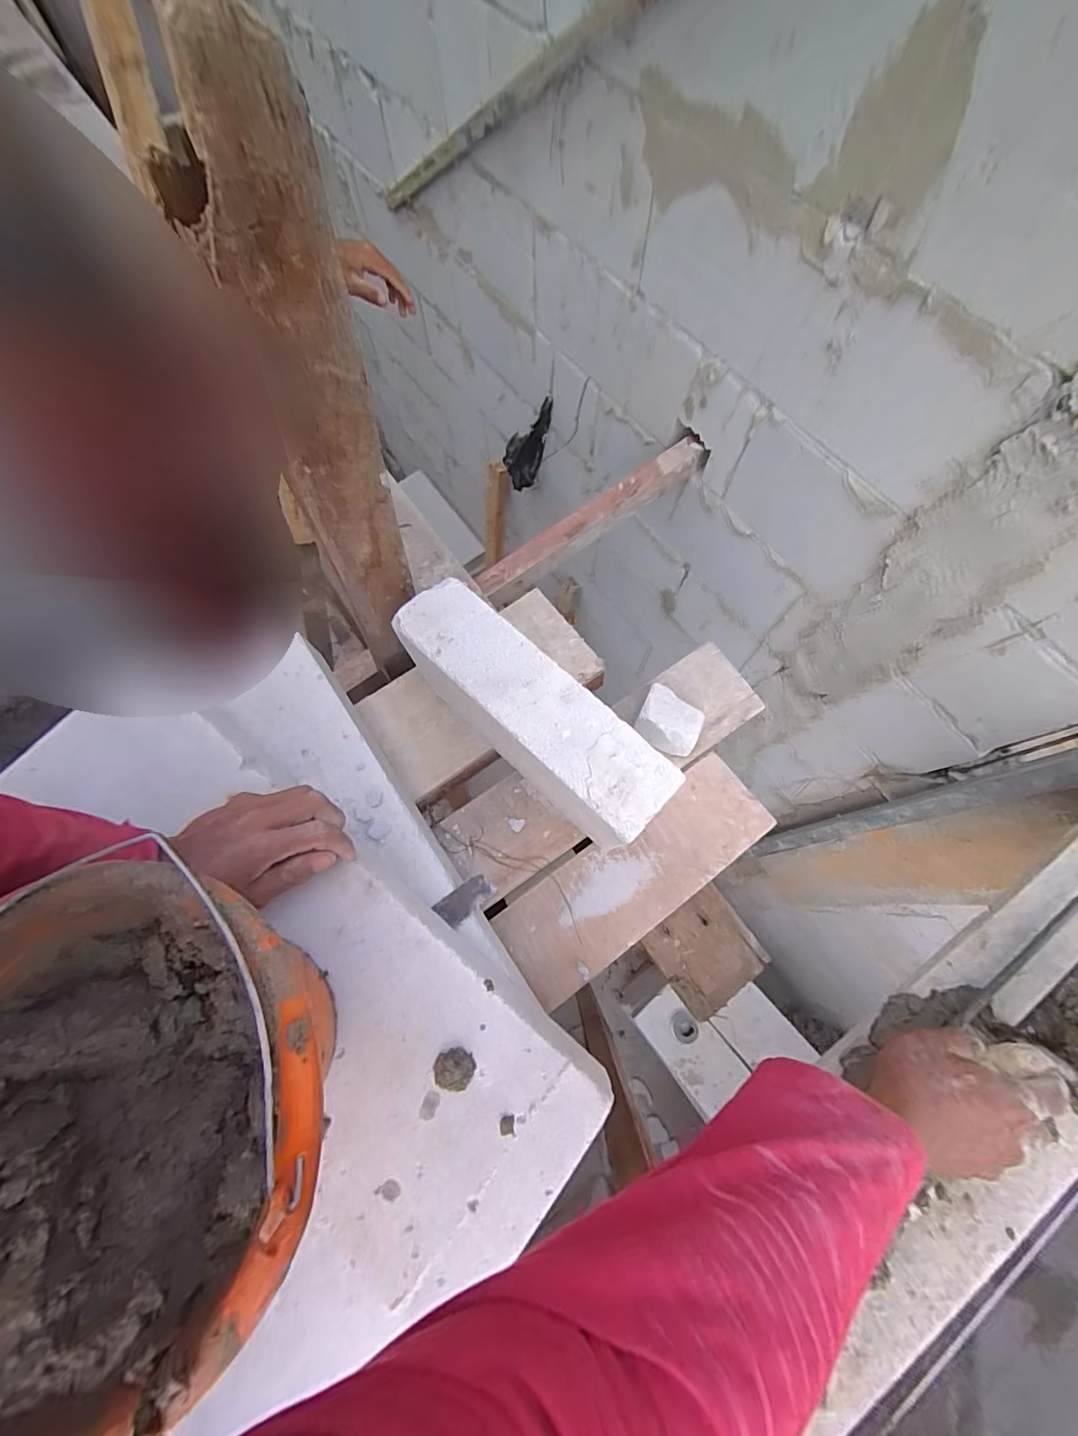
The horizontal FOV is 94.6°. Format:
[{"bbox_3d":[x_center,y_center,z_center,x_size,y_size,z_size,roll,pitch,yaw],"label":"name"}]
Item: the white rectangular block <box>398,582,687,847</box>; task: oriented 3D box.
[{"bbox_3d":[-0.009,0.011,0.525,0.288,0.210,0.071,41,76,14],"label":"white rectangular block"}]

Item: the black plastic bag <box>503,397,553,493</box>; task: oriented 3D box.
[{"bbox_3d":[-0.031,-0.712,1.313,0.094,0.292,0.044,2,69,-21],"label":"black plastic bag"}]

